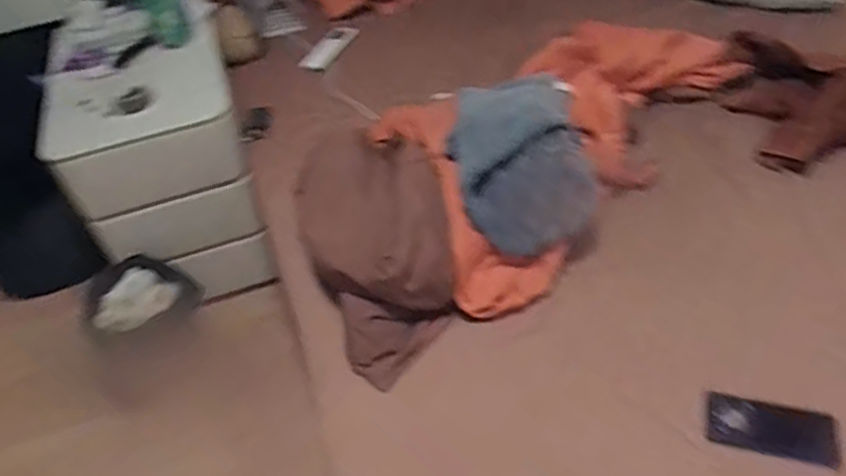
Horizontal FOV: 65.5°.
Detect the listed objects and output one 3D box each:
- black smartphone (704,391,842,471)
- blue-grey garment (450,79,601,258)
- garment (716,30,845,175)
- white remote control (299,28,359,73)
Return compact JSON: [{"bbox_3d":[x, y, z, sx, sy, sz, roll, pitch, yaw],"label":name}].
[{"bbox_3d":[0.471,0.259,0.888,0.157,0.009,0.068,7,85,19],"label":"black smartphone"},{"bbox_3d":[0.165,-0.151,1.115,0.233,0.166,0.327,-9,47,-1],"label":"blue-grey garment"},{"bbox_3d":[0.751,-0.283,1.269,0.284,0.081,0.333,-8,47,0],"label":"garment"},{"bbox_3d":[-0.227,-0.455,1.574,0.076,0.015,0.164,23,61,20],"label":"white remote control"}]

